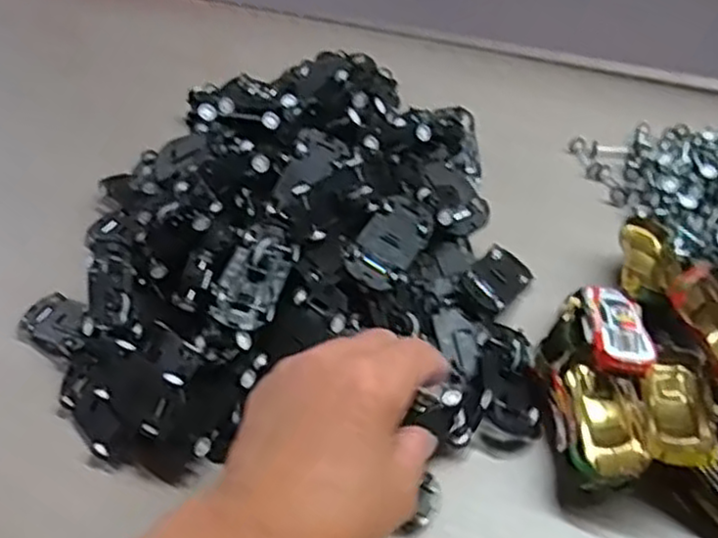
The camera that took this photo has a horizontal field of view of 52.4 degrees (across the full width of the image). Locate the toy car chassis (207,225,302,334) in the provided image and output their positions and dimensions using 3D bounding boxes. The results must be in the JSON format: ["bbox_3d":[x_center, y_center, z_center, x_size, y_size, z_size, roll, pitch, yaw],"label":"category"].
[{"bbox_3d":[-0.053,0.002,0.372,0.031,0.013,0.060,18,60,5],"label":"toy car chassis"}]

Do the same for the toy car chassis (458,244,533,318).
[{"bbox_3d":[0.078,0.006,0.415,0.029,0.012,0.055,41,39,10],"label":"toy car chassis"}]

